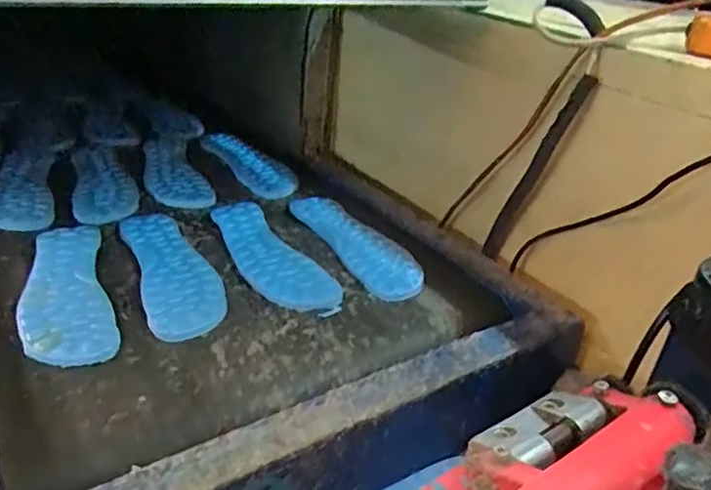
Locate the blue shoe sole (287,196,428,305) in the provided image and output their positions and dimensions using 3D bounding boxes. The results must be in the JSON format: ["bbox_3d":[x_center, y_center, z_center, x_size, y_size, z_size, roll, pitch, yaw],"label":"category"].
[{"bbox_3d":[0.001,-0.007,0.787,0.074,0.013,0.252,-11,33,-26],"label":"blue shoe sole"}]

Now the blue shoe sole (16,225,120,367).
[{"bbox_3d":[-0.295,0.041,0.648,0.080,0.014,0.250,-8,31,-22],"label":"blue shoe sole"}]

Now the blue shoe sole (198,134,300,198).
[{"bbox_3d":[-0.170,-0.133,0.990,0.068,0.016,0.233,-14,34,-31],"label":"blue shoe sole"}]

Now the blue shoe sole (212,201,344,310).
[{"bbox_3d":[-0.105,0.006,0.745,0.081,0.012,0.244,-13,34,-29],"label":"blue shoe sole"}]

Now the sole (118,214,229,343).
[{"bbox_3d":[-0.203,0.023,0.701,0.079,0.009,0.241,-9,32,-24],"label":"sole"}]

